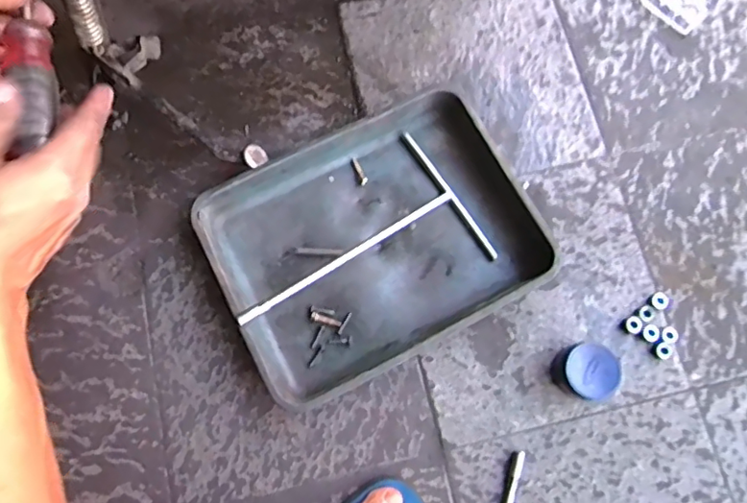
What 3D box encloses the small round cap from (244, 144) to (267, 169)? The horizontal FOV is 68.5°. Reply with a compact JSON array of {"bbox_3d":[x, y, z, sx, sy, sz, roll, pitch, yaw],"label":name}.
[{"bbox_3d":[-0.140,-0.113,0.650,0.028,0.010,0.030,-28,80,-33],"label":"small round cap"}]

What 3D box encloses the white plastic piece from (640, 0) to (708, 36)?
[{"bbox_3d":[0.413,-0.341,0.749,0.083,0.010,0.065,43,79,9],"label":"white plastic piece"}]

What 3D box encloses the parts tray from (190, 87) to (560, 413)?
[{"bbox_3d":[0.004,-0.012,0.637,0.350,0.052,0.270,-27,78,-7],"label":"parts tray"}]

